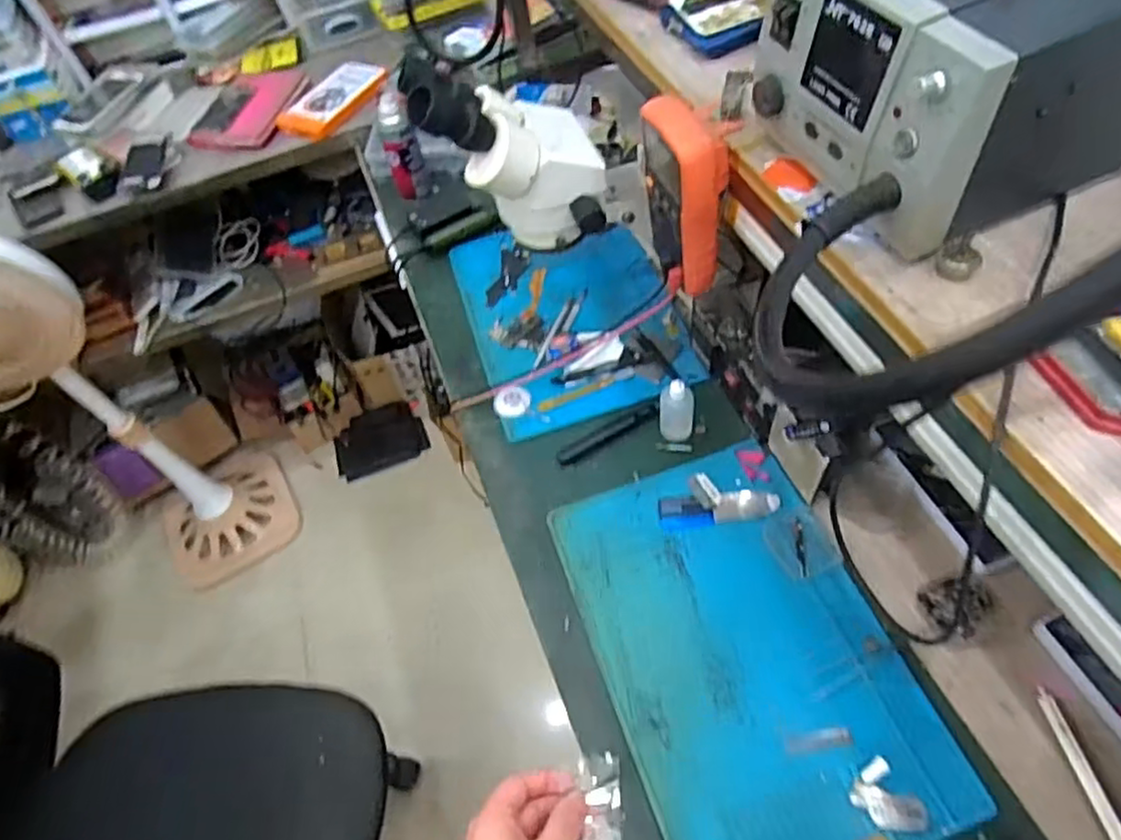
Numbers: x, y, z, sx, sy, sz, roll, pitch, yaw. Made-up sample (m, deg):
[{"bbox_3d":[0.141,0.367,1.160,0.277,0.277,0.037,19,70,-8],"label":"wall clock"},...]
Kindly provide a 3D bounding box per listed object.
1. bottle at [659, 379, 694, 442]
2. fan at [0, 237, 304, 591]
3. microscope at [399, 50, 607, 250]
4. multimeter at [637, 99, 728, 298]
[{"bbox_3d":[0.126,-0.011,0.748,0.038,0.077,0.038,4,56,12],"label":"bottle"},{"bbox_3d":[-0.890,-0.021,1.328,0.390,0.961,0.358,22,61,23],"label":"fan"},{"bbox_3d":[-0.046,-0.272,0.715,0.173,0.189,0.122,-6,54,6],"label":"microscope"},{"bbox_3d":[0.117,-0.203,0.647,0.055,0.168,0.083,-17,54,-2],"label":"multimeter"}]

